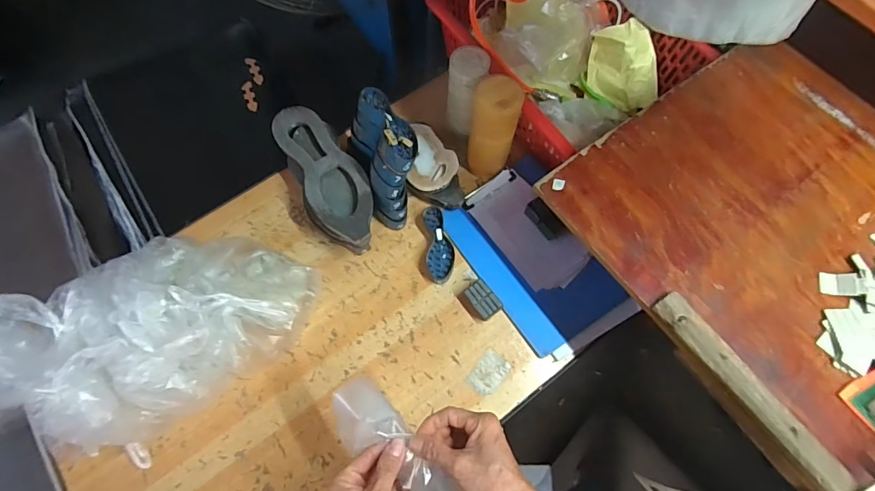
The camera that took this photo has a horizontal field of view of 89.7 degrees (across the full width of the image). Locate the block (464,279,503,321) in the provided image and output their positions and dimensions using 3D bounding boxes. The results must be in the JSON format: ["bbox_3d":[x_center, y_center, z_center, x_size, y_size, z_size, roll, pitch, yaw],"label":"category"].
[{"bbox_3d":[0.077,0.094,0.749,0.044,0.034,0.061,-38,73,-13],"label":"block"}]

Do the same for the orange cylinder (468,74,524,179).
[{"bbox_3d":[0.097,-0.200,0.762,0.081,0.194,0.070,8,69,3],"label":"orange cylinder"}]

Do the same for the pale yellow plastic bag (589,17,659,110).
[{"bbox_3d":[0.351,-0.339,0.839,0.122,0.153,0.046,-6,23,25],"label":"pale yellow plastic bag"}]

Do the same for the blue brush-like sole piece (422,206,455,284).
[{"bbox_3d":[0.002,-0.003,0.786,0.049,0.029,0.133,-4,69,-1],"label":"blue brush-like sole piece"}]

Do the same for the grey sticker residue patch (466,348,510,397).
[{"bbox_3d":[0.085,0.211,0.725,0.047,0.004,0.068,36,74,13],"label":"grey sticker residue patch"}]

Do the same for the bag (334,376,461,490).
[{"bbox_3d":[-0.040,0.245,0.486,0.069,0.062,0.218,-40,73,-13],"label":"bag"}]

